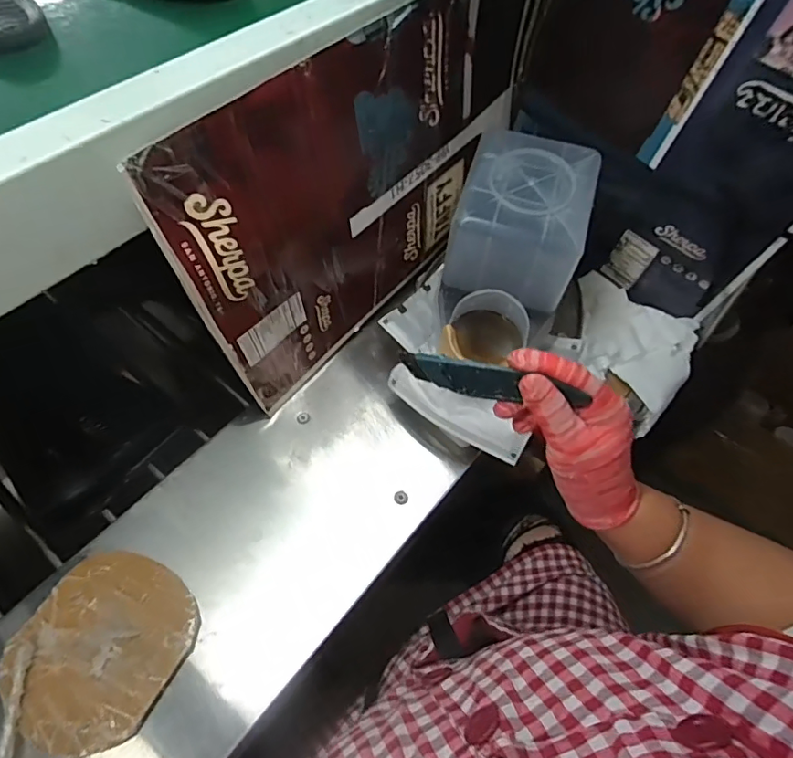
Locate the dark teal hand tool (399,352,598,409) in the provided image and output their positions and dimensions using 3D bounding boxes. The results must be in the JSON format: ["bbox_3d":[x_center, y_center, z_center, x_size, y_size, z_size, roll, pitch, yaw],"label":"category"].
[{"bbox_3d":[0.067,0.002,0.376,0.127,0.037,0.007,12,57,19],"label":"dark teal hand tool"}]

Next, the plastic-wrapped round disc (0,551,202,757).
[{"bbox_3d":[-0.264,0.238,0.465,0.140,0.009,0.150,26,59,12],"label":"plastic-wrapped round disc"}]

